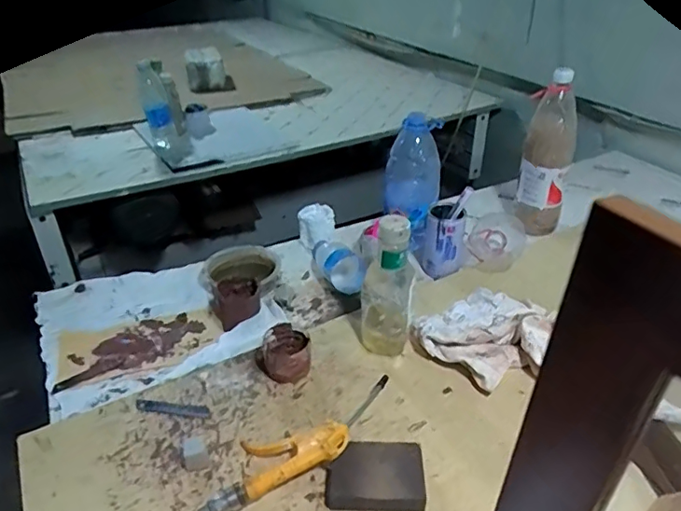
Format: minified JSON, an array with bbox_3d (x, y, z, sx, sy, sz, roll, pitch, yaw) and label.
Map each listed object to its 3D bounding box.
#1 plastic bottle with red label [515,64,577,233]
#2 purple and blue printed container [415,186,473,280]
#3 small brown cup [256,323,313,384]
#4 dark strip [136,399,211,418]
[{"bbox_3d":[0.384,-0.185,0.990,0.081,0.292,0.072,12,35,18],"label":"plastic bottle with red label"},{"bbox_3d":[0.176,-0.040,0.913,0.072,0.146,0.078,12,35,18],"label":"purple and blue printed container"},{"bbox_3d":[-0.075,0.134,0.717,0.070,0.052,0.074,-1,33,0],"label":"small brown cup"},{"bbox_3d":[-0.210,0.191,0.669,0.094,0.004,0.018,5,34,8],"label":"dark strip"}]

